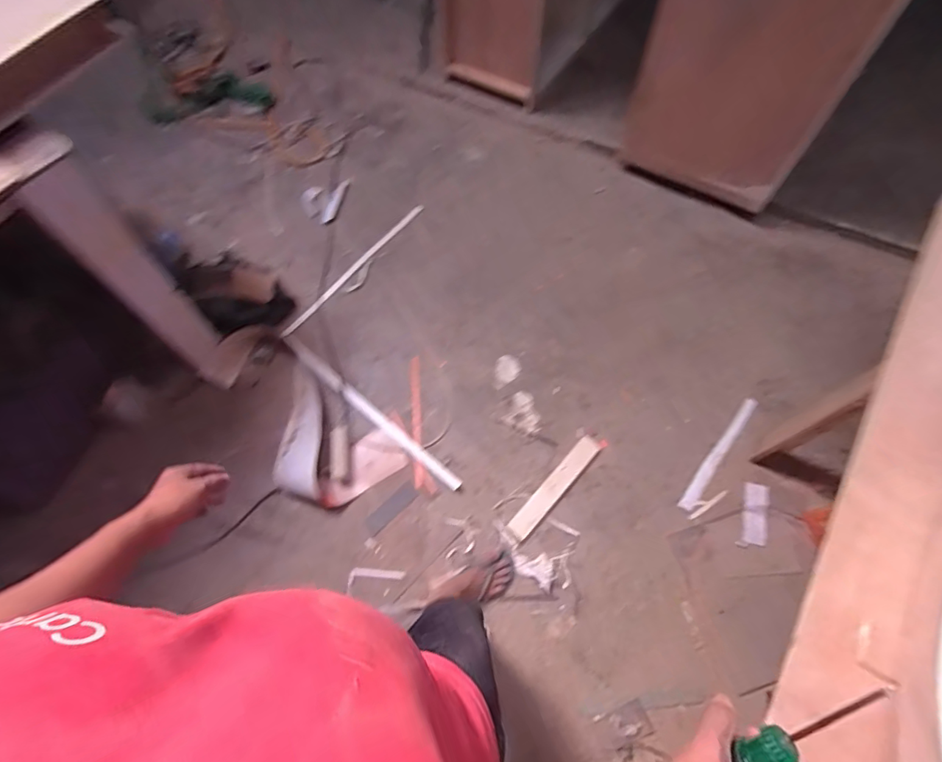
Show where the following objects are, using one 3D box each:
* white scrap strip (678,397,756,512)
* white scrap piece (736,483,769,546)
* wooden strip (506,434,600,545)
[{"bbox_3d":[0.772,0.222,1.505,0.046,0.013,0.444,35,71,17],"label":"white scrap strip"},{"bbox_3d":[0.833,0.396,1.414,0.074,0.005,0.191,17,66,10],"label":"white scrap piece"},{"bbox_3d":[0.254,0.321,1.464,0.065,0.008,0.382,39,72,19],"label":"wooden strip"}]

